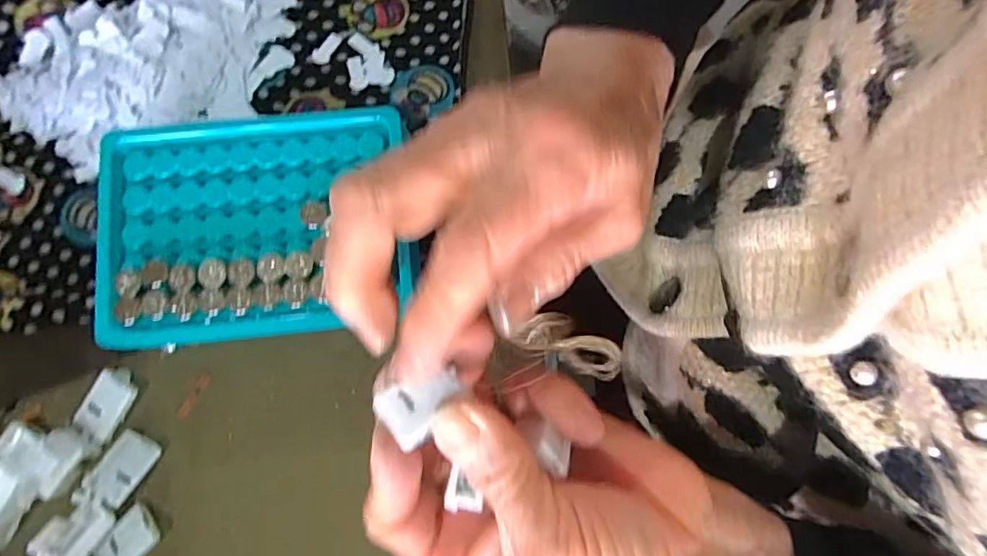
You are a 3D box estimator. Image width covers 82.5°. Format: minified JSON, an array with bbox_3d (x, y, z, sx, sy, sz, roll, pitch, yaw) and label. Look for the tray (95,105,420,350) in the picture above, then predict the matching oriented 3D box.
[{"bbox_3d":[-0.104,-0.022,0.253,0.131,0.027,0.096,-7,78,-1],"label":"tray"}]

